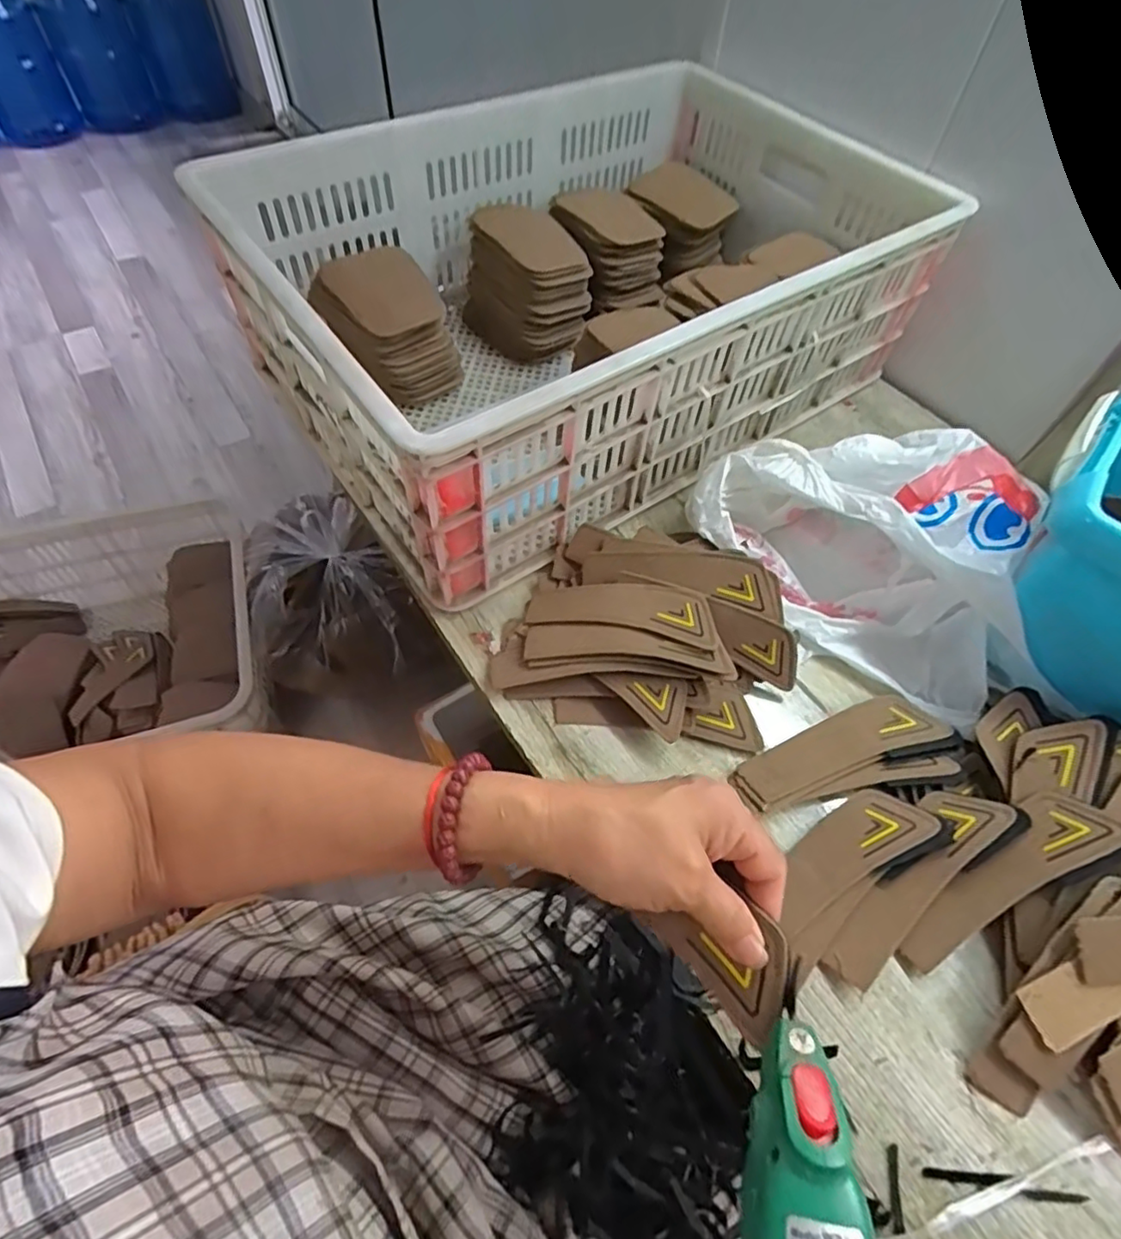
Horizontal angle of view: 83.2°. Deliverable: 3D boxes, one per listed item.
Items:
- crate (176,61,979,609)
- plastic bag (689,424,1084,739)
[{"bbox_3d":[0.034,-0.347,0.646,0.629,0.186,0.462,-29,63,-20],"label":"crate"},{"bbox_3d":[0.277,-0.060,0.533,0.201,0.115,0.300,-39,66,-25],"label":"plastic bag"}]

